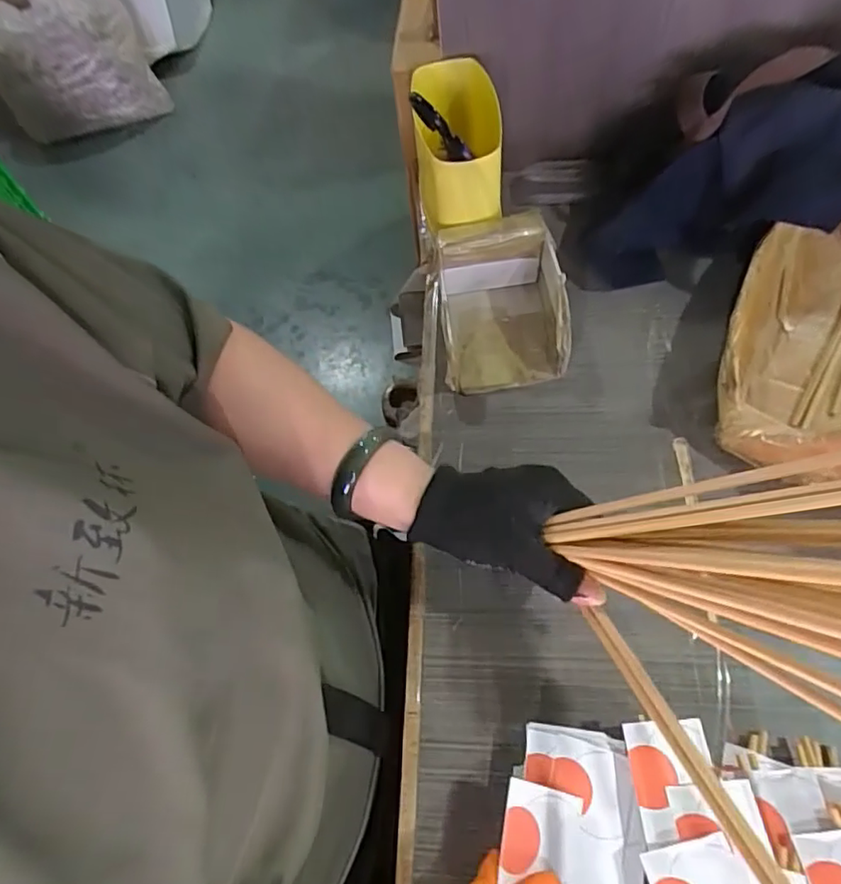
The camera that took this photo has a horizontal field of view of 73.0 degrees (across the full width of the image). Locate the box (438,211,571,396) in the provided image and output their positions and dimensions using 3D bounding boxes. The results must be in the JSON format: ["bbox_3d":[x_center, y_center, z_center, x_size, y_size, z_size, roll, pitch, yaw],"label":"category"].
[{"bbox_3d":[0.069,-0.123,0.493,0.105,0.059,0.138,-7,60,4],"label":"box"}]

